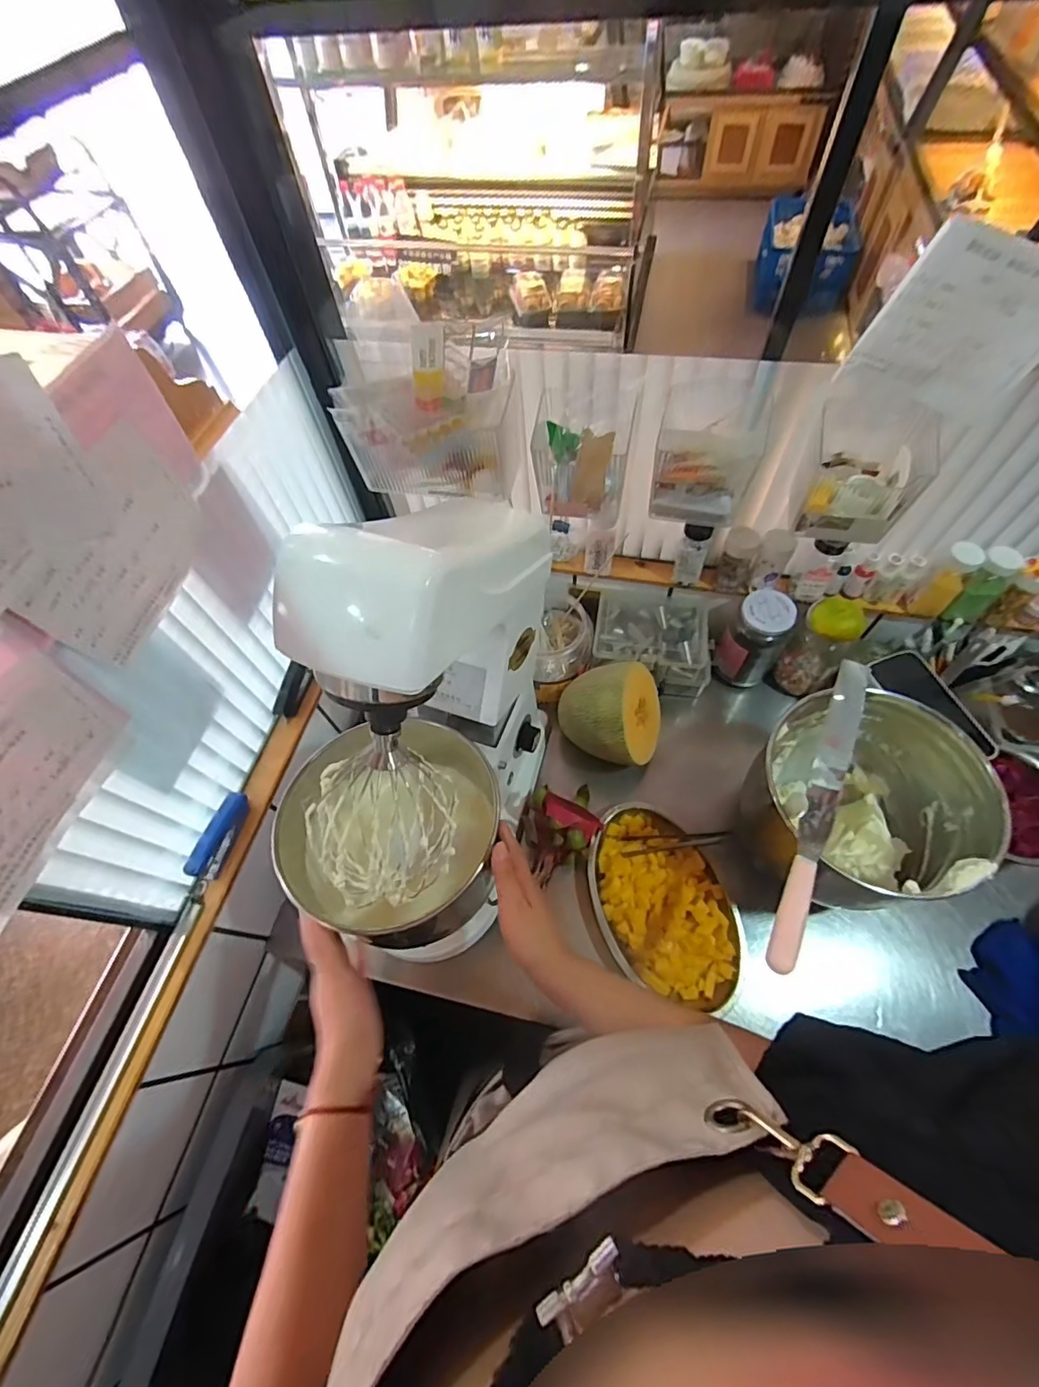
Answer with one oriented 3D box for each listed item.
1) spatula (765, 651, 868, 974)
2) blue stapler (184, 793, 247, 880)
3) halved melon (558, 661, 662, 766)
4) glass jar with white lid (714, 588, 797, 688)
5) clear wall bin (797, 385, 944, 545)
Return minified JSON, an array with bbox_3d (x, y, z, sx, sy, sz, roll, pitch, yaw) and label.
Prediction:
[{"bbox_3d":[0.317,0.106,0.541,0.033,0.020,0.358,23,65,16],"label":"spatula"},{"bbox_3d":[-0.358,0.167,0.625,0.019,0.035,0.101,9,62,9],"label":"blue stapler"},{"bbox_3d":[0.131,0.018,0.740,0.142,0.118,0.143,16,63,13],"label":"halved melon"},{"bbox_3d":[0.359,-0.075,0.804,0.075,0.168,0.075,-2,61,3],"label":"glass jar with white lid"},{"bbox_3d":[0.380,-0.246,0.579,0.121,0.129,0.089,16,63,12],"label":"clear wall bin"}]

